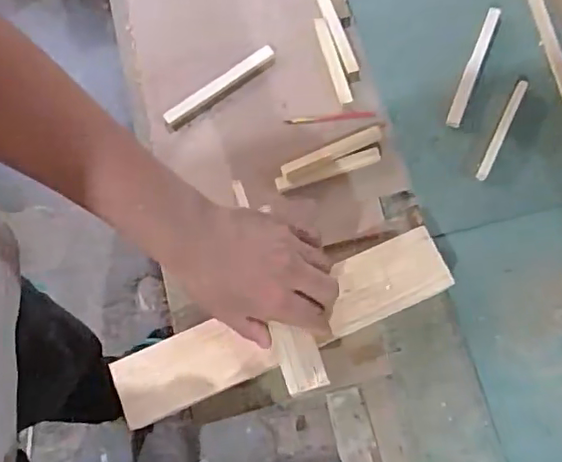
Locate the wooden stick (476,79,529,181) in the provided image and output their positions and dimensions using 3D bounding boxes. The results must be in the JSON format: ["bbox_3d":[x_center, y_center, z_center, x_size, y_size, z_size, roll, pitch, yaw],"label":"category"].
[{"bbox_3d":[0.221,-0.101,0.577,0.012,0.007,0.114,26,76,9],"label":"wooden stick"}]

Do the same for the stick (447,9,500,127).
[{"bbox_3d":[0.199,-0.169,0.598,0.015,0.015,0.137,21,75,8],"label":"stick"}]

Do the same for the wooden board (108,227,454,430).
[{"bbox_3d":[0.002,0.085,0.519,0.307,0.020,0.062,-22,74,-6],"label":"wooden board"}]

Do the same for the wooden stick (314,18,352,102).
[{"bbox_3d":[0.055,-0.180,0.611,0.013,0.006,0.104,-15,74,-3],"label":"wooden stick"}]

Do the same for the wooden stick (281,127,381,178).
[{"bbox_3d":[0.053,-0.079,0.582,0.111,0.010,0.018,-25,74,-6],"label":"wooden stick"}]

